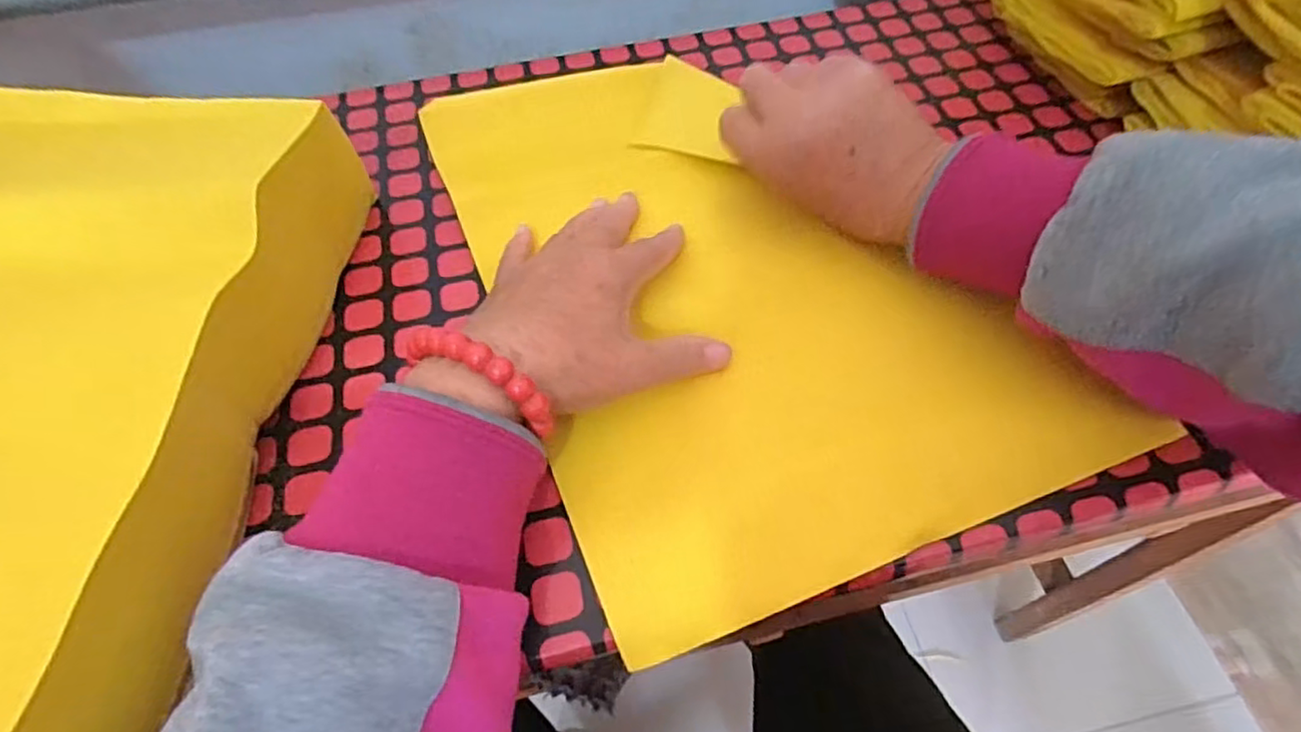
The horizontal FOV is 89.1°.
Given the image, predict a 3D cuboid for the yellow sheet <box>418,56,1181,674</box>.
[{"bbox_3d":[0.037,-0.059,0.359,0.241,0.023,0.350,-21,59,-11],"label":"yellow sheet"}]

